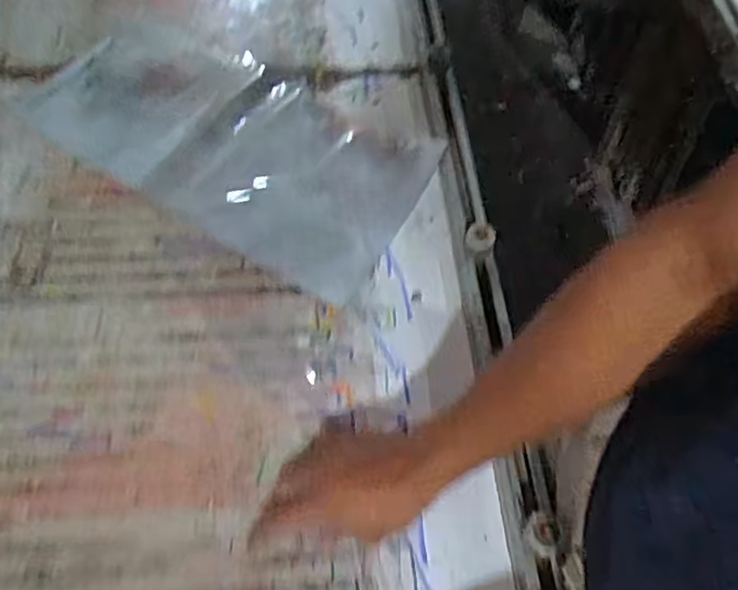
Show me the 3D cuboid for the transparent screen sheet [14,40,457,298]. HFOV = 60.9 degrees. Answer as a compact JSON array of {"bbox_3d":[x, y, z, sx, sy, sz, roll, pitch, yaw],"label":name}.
[{"bbox_3d":[-0.168,-0.195,0.764,0.470,0.028,0.241,28,61,12],"label":"transparent screen sheet"}]

